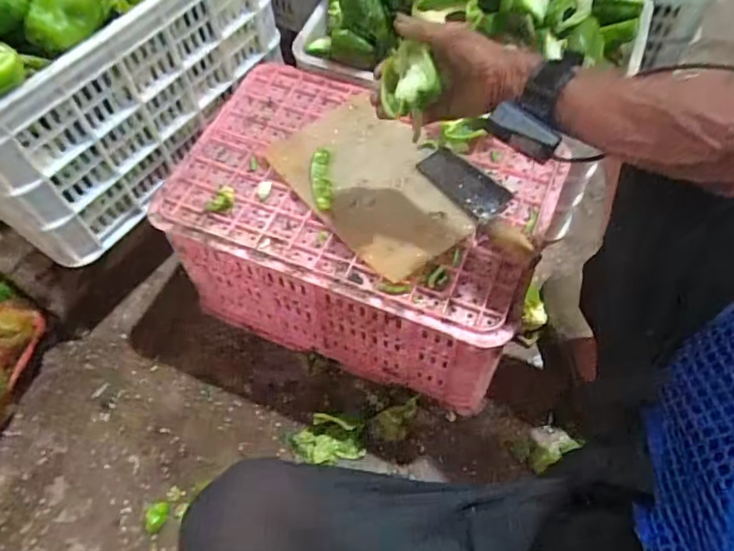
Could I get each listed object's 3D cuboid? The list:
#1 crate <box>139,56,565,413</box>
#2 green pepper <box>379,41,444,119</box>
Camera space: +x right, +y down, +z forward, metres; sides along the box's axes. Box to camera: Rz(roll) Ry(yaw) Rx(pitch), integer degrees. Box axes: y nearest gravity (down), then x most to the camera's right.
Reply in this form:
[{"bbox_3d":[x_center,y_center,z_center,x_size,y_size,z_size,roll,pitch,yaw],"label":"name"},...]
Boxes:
[{"bbox_3d":[-0.004,-0.076,0.901,0.522,0.294,0.366,20,63,14],"label":"crate"},{"bbox_3d":[0.043,-0.202,0.575,0.053,0.044,0.063,-5,60,0],"label":"green pepper"}]

